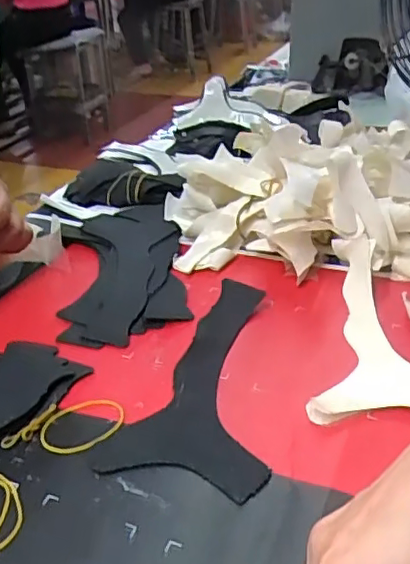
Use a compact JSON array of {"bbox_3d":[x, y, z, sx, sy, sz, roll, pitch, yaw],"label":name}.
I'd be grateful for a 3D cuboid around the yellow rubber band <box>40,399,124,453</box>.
[{"bbox_3d":[-0.073,0.084,0.356,0.050,0.004,0.041,-20,35,-27],"label":"yellow rubber band"}]

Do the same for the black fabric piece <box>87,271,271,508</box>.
[{"bbox_3d":[0.004,0.055,0.386,0.091,0.014,0.178,6,32,14],"label":"black fabric piece"}]

